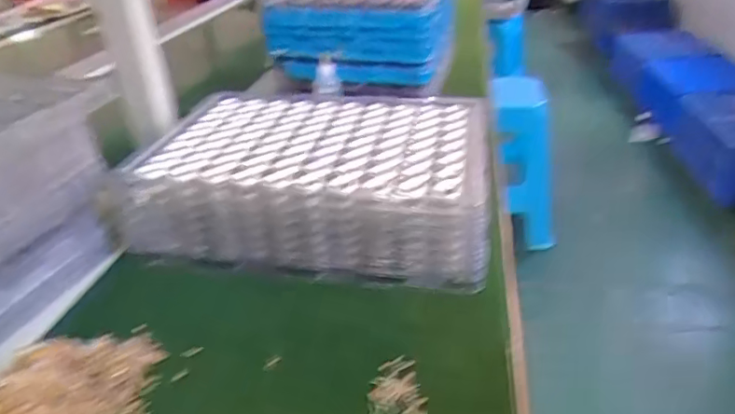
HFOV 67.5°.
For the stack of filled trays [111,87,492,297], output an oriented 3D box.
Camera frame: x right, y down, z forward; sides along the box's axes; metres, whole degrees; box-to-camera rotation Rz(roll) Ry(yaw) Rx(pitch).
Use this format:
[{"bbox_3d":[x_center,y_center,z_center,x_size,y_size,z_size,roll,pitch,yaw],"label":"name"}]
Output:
[{"bbox_3d":[-0.047,-0.031,0.607,0.339,0.103,0.250,2,30,9],"label":"stack of filled trays"}]

